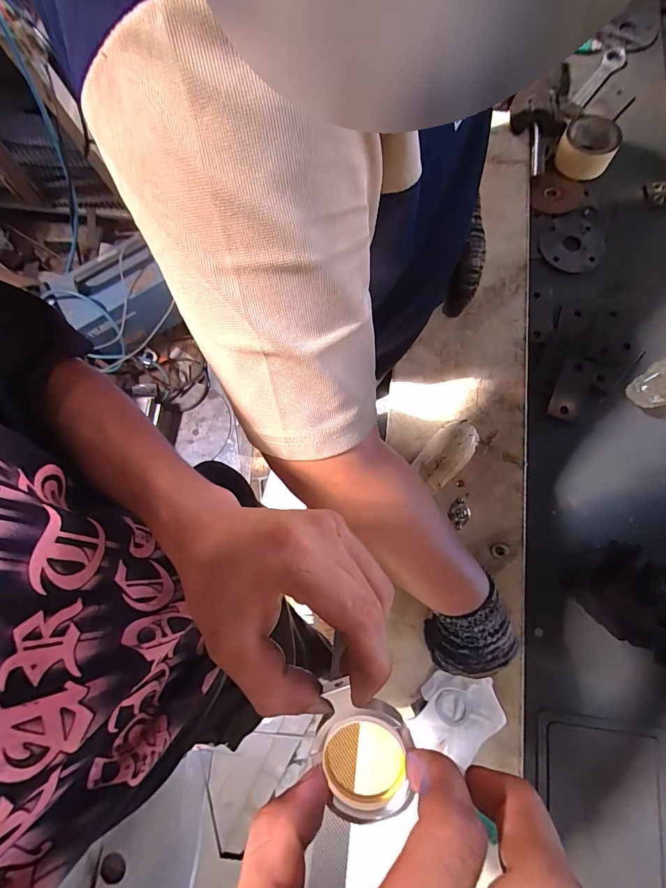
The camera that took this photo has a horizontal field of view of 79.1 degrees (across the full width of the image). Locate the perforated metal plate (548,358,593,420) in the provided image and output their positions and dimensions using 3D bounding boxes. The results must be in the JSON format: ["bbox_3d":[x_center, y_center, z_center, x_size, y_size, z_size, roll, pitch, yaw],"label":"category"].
[{"bbox_3d":[0.369,-0.086,0.624,0.046,0.005,0.105,25,79,5],"label":"perforated metal plate"}]

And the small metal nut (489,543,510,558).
[{"bbox_3d":[0.232,0.149,0.560,0.023,0.009,0.021,0,78,-1],"label":"small metal nut"}]

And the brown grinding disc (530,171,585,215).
[{"bbox_3d":[0.397,-0.446,0.714,0.101,0.013,0.081,-26,79,-6],"label":"brown grinding disc"}]

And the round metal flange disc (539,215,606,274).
[{"bbox_3d":[0.408,-0.344,0.685,0.105,0.007,0.105,0,78,-1],"label":"round metal flange disc"}]

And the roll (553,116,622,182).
[{"bbox_3d":[0.448,-0.522,0.702,0.094,0.046,0.104,34,82,11],"label":"roll"}]

